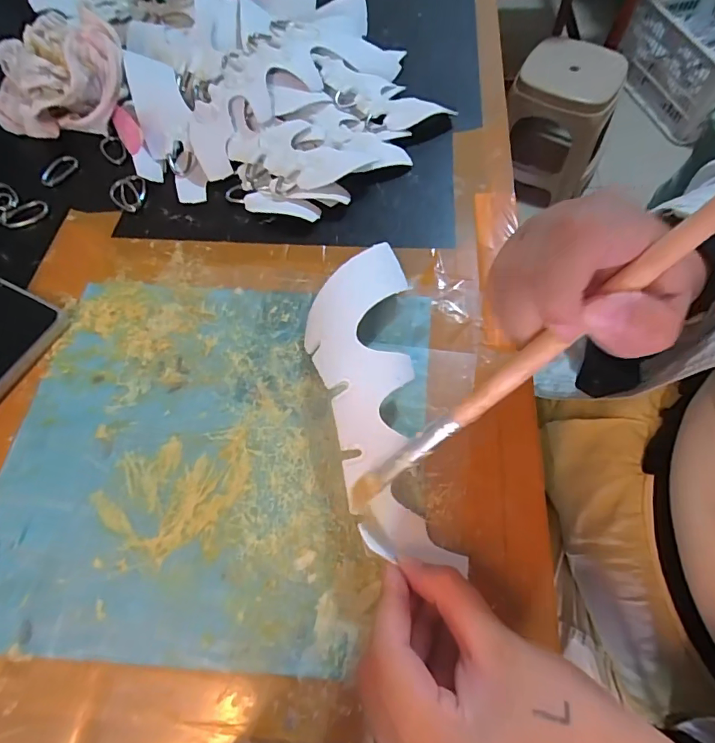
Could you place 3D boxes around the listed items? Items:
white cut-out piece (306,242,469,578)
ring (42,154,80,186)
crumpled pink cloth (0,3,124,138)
[{"bbox_3d":[0.008,0.008,0.269,0.062,0.026,0.195,-7,64,-3],"label":"white cut-out piece"},{"bbox_3d":[-0.240,-0.163,0.378,0.023,0.006,0.033,-4,58,-2],"label":"ring"},{"bbox_3d":[-0.241,-0.231,0.379,0.105,0.063,0.090,-38,68,-17],"label":"crumpled pink cloth"}]

